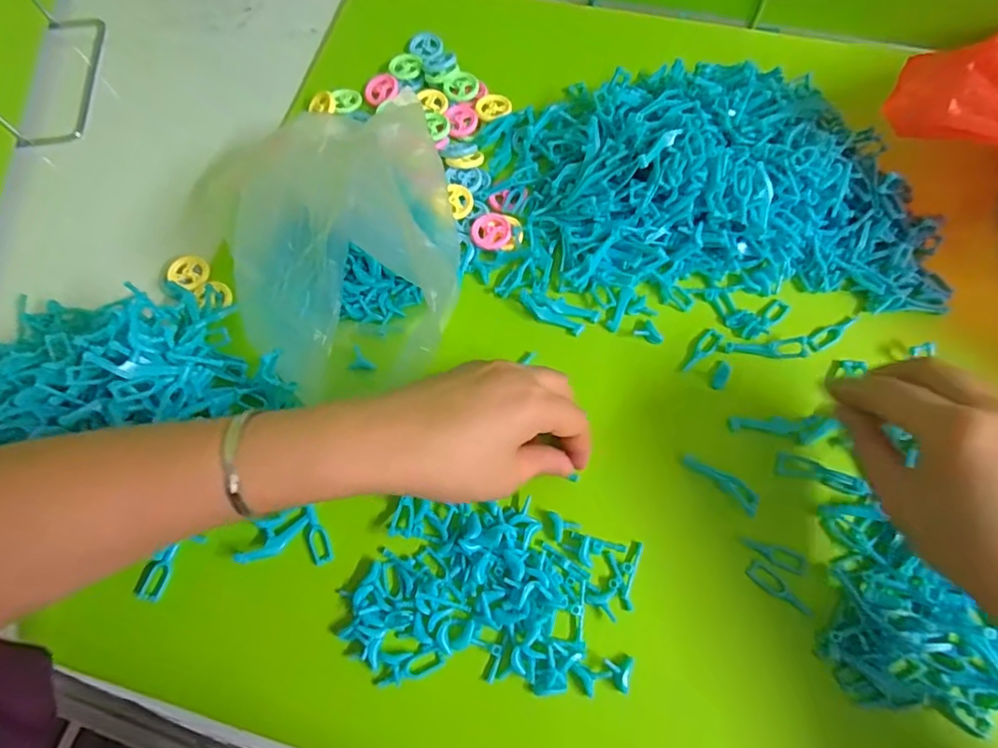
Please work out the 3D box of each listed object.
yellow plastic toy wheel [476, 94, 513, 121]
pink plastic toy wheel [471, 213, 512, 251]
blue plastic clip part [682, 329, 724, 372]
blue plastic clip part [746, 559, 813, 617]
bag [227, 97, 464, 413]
[{"bbox_3d":[-0.004,-0.220,0.450,0.028,0.006,0.023,-3,68,1],"label":"yellow plastic toy wheel"},{"bbox_3d":[-0.006,-0.108,0.412,0.032,0.004,0.029,40,74,16],"label":"pink plastic toy wheel"},{"bbox_3d":[0.137,-0.016,0.369,0.012,0.004,0.036,37,74,15],"label":"blue plastic clip part"},{"bbox_3d":[0.163,0.125,0.318,0.010,0.006,0.038,-43,61,-14],"label":"blue plastic clip part"},{"bbox_3d":[-0.098,-0.096,0.342,0.124,0.116,0.215,10,69,6],"label":"bag"}]

